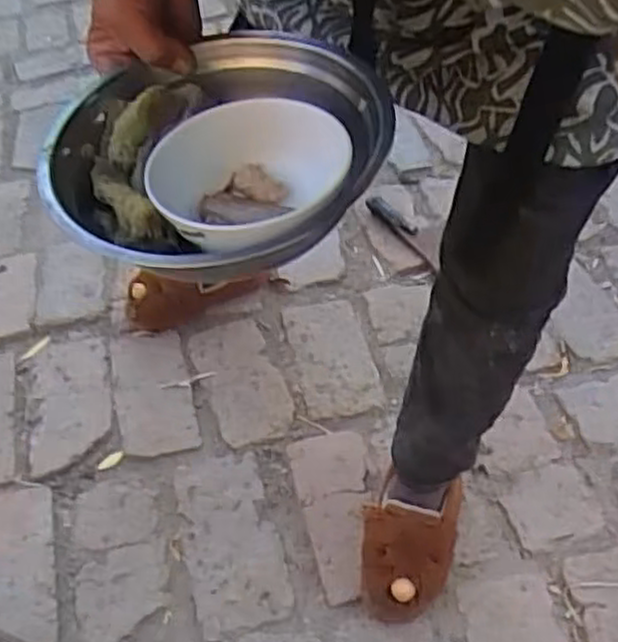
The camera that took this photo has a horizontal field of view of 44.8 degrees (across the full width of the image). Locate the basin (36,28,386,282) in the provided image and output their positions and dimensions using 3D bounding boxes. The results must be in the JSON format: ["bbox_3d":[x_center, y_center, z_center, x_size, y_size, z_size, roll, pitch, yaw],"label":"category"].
[{"bbox_3d":[-0.049,-0.098,0.460,0.208,0.060,0.208,-3,51,4],"label":"basin"}]

